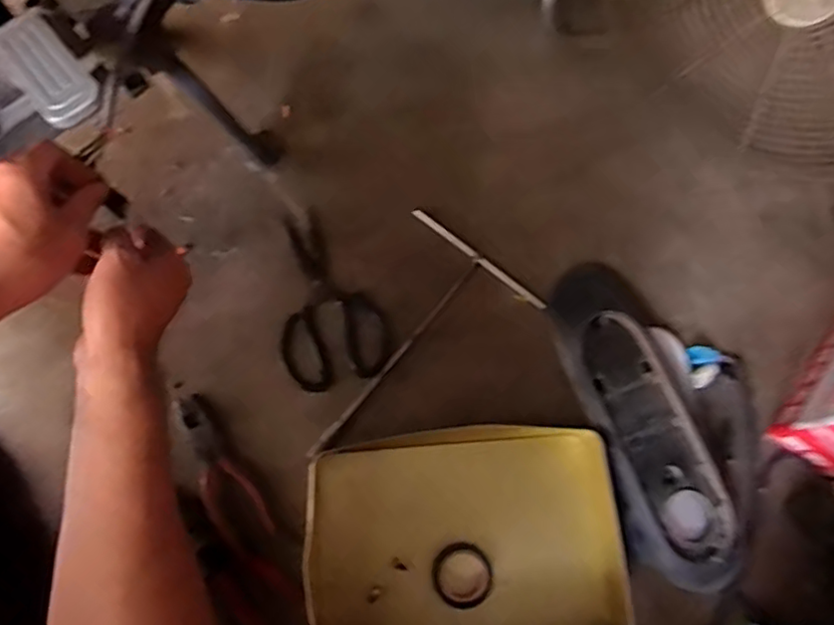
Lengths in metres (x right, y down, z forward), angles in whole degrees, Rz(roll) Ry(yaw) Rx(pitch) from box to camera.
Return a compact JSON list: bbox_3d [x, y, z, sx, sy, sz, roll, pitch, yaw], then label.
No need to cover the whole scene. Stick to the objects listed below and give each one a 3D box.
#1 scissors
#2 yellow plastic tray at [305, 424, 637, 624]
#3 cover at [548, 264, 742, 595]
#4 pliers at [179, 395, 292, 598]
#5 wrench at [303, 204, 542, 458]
[{"bbox_3d":[-0.106,-0.021,0.706,0.118,0.012,0.209,-15,74,-7],"label":"scissors"},{"bbox_3d":[0.045,0.231,0.623,0.310,0.055,0.223,-8,74,-5],"label":"yellow plastic tray"},{"bbox_3d":[0.269,0.103,0.678,0.180,0.043,0.370,-18,75,-7],"label":"cover"},{"bbox_3d":[-0.203,0.182,0.647,0.047,0.022,0.203,-32,77,-11],"label":"pliers"},{"bbox_3d":[-0.012,0.045,0.702,0.187,0.007,0.303,36,76,8],"label":"wrench"}]

